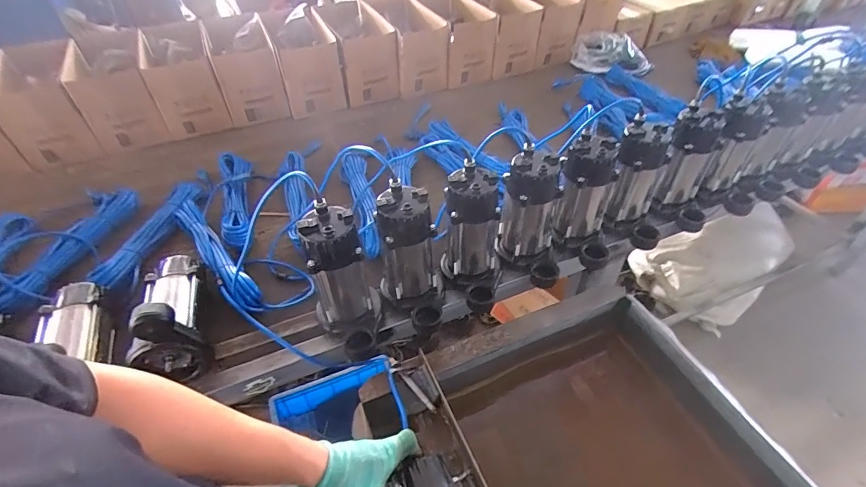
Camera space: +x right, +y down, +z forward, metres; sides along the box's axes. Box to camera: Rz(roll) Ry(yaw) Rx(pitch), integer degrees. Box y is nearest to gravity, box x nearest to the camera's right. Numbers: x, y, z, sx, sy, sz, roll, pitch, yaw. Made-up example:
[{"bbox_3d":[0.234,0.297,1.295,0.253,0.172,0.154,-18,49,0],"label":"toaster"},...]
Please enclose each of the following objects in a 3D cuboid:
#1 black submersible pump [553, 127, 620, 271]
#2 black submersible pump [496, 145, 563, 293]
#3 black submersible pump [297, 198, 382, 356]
[{"bbox_3d":[0.313,-0.080,0.860,0.127,0.231,0.122,13,46,14],"label":"black submersible pump"},{"bbox_3d":[0.190,-0.042,0.823,0.120,0.226,0.141,3,45,5],"label":"black submersible pump"},{"bbox_3d":[-0.152,0.068,0.716,0.111,0.224,0.141,-15,46,-14],"label":"black submersible pump"}]

